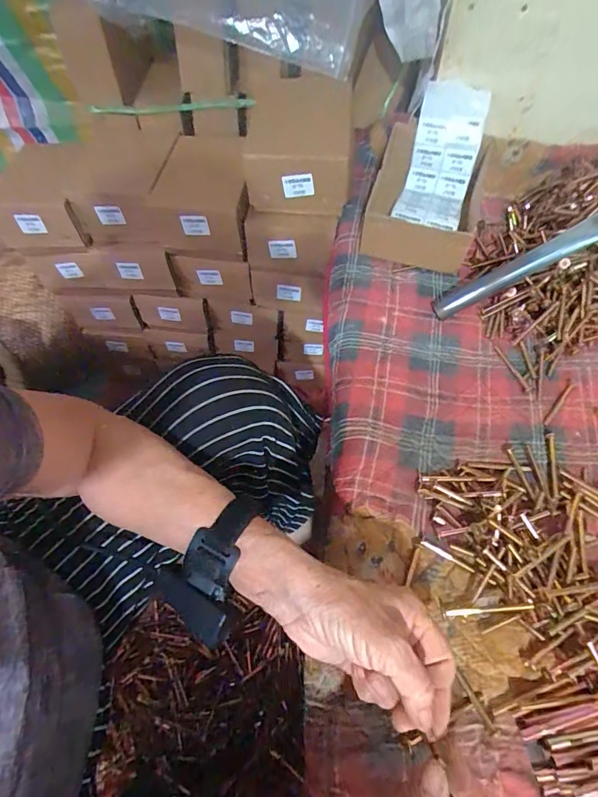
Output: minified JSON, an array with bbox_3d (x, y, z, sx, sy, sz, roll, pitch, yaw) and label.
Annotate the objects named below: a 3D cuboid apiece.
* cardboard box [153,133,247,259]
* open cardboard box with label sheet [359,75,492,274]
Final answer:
[{"bbox_3d":[-0.144,-0.310,0.650,0.136,0.103,0.160,-1,59,2],"label":"cardboard box"},{"bbox_3d":[0.177,-0.297,0.568,0.144,0.126,0.232,12,60,10],"label":"open cardboard box with label sheet"}]

